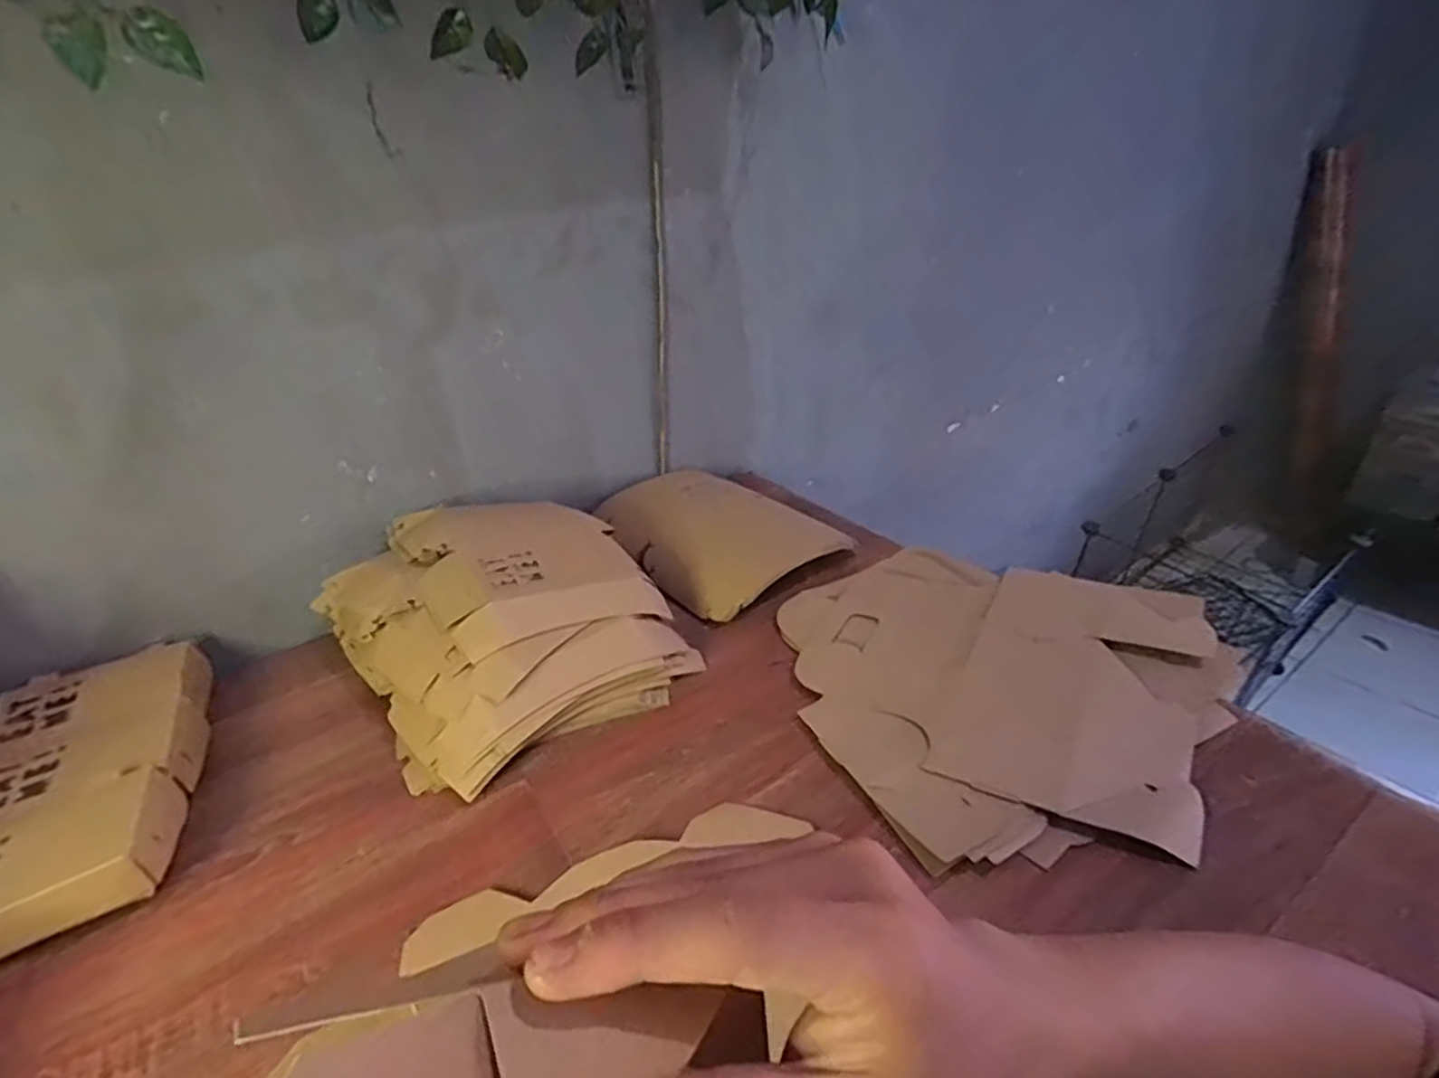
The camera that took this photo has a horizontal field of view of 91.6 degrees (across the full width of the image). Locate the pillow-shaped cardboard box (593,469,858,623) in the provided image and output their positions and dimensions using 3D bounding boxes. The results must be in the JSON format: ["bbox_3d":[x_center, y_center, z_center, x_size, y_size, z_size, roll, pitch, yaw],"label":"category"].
[{"bbox_3d":[-0.002,-0.012,0.799,0.188,0.051,0.252,-24,34,-26],"label":"pillow-shaped cardboard box"}]

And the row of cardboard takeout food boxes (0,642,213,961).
[{"bbox_3d":[-0.501,0.201,0.547,0.150,0.062,0.292,-19,32,-19],"label":"row of cardboard takeout food boxes"}]

